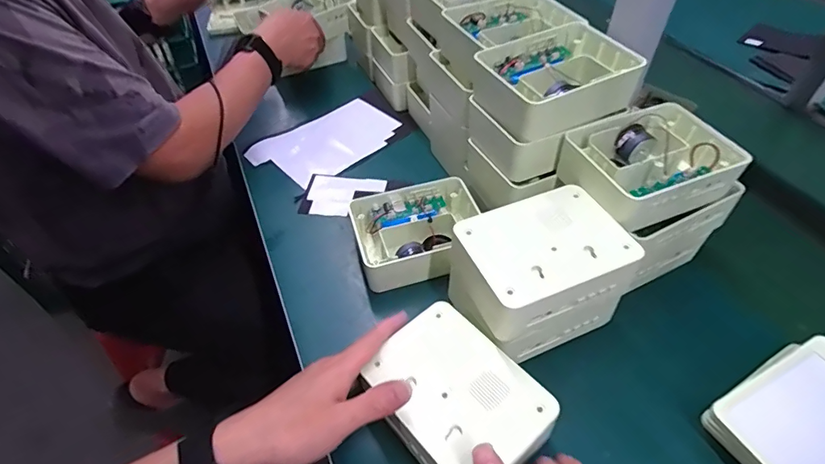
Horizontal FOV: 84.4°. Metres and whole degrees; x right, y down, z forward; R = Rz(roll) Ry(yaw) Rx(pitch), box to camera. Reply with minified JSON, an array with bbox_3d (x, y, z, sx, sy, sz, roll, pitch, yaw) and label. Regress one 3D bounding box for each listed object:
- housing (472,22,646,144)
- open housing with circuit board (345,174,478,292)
[{"bbox_3d":[0.146,-0.159,0.471,0.143,0.049,0.109,-20,50,-17],"label":"housing"},{"bbox_3d":[0.006,0.000,0.532,0.141,0.049,0.111,-12,48,-10],"label":"open housing with circuit board"}]

